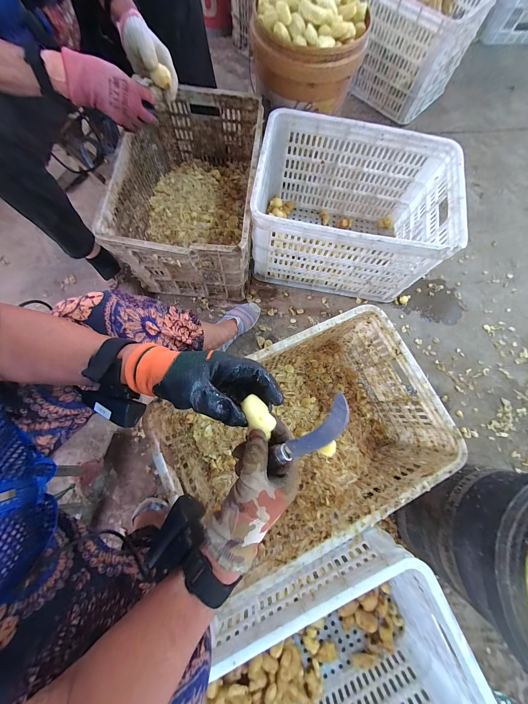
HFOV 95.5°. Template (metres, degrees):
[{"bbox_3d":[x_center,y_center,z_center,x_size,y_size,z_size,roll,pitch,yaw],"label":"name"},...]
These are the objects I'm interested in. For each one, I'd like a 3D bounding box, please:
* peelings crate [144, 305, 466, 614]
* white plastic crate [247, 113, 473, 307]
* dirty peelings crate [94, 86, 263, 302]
[{"bbox_3d":[0.097,0.168,0.565,0.464,0.259,0.356,-24,79,-11],"label":"peelings crate"},{"bbox_3d":[0.246,-0.405,0.742,0.512,0.310,0.359,10,75,2],"label":"white plastic crate"},{"bbox_3d":[-0.204,-0.450,0.724,0.344,0.259,0.521,5,75,-4],"label":"dirty peelings crate"}]

